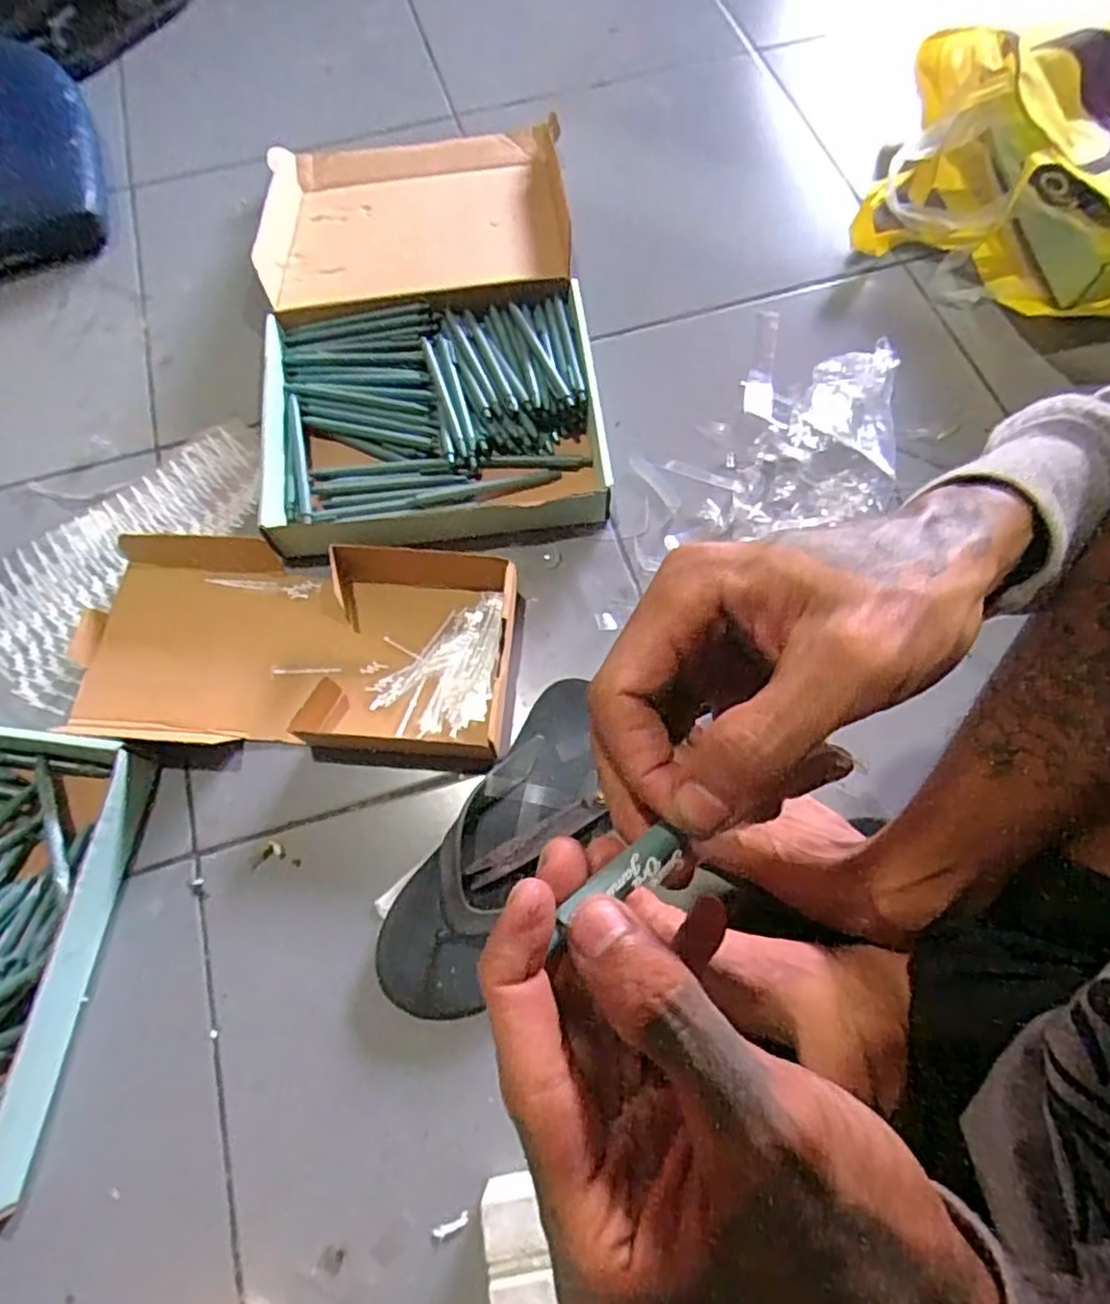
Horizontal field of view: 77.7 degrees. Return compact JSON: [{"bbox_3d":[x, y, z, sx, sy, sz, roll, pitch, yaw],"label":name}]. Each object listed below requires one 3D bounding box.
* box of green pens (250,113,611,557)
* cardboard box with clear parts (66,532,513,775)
[{"bbox_3d":[-0.133,-0.345,0.705,0.314,0.058,0.527,-6,69,-2],"label":"box of green pens"},{"bbox_3d":[-0.215,-0.006,0.580,0.368,0.055,0.174,5,69,3],"label":"cardboard box with clear parts"}]

